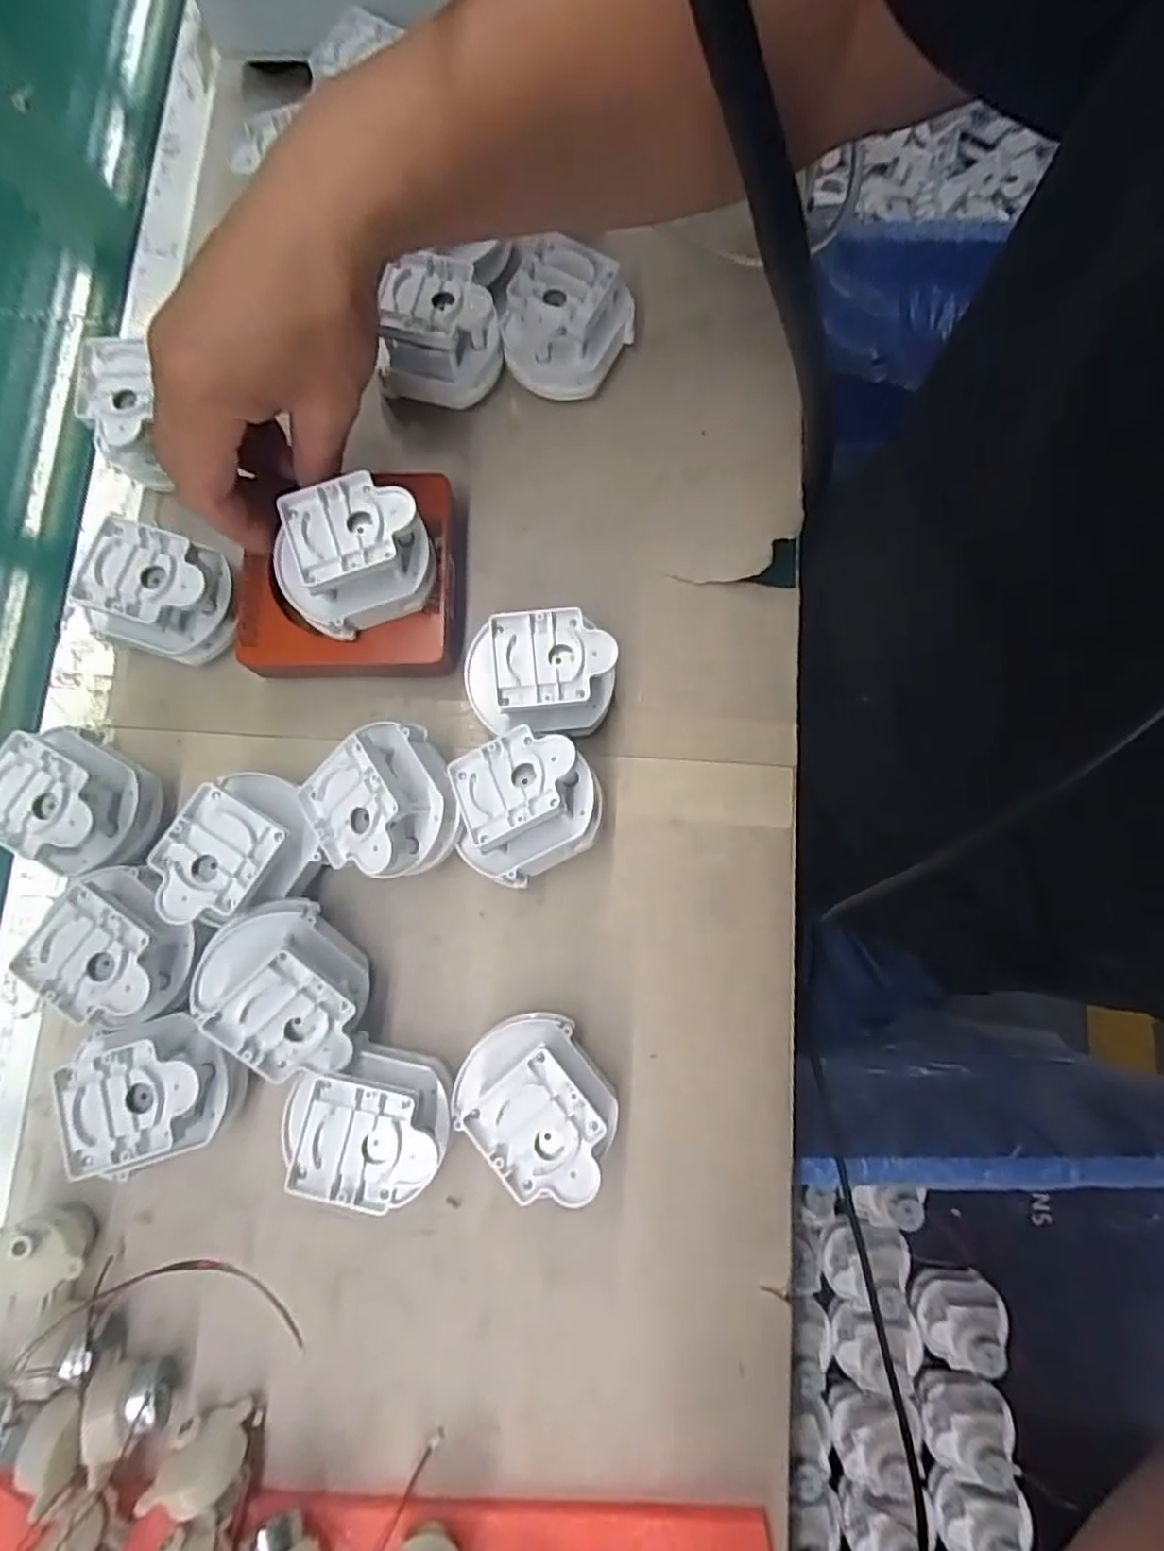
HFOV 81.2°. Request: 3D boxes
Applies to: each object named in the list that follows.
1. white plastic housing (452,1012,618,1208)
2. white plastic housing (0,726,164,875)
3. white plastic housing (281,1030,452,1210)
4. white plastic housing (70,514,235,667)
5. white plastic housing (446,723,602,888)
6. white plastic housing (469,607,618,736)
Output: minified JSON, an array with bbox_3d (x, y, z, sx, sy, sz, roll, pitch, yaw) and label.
[{"bbox_3d":[-0.017,0.140,0.293,0.053,0.048,0.067,-36,82,-6],"label":"white plastic housing"},{"bbox_3d":[-0.231,0.014,0.315,0.061,0.050,0.053,33,81,6],"label":"white plastic housing"},{"bbox_3d":[-0.090,0.147,0.292,0.067,0.047,0.051,19,80,3],"label":"white plastic housing"},{"bbox_3d":[-0.200,-0.087,0.332,0.057,0.051,0.062,13,80,2],"label":"white plastic housing"},{"bbox_3d":[-0.027,0.013,0.312,0.067,0.057,0.064,-30,81,-5],"label":"white plastic housing"},{"bbox_3d":[-0.019,-0.047,0.326,0.069,0.049,0.055,-2,80,0],"label":"white plastic housing"}]

